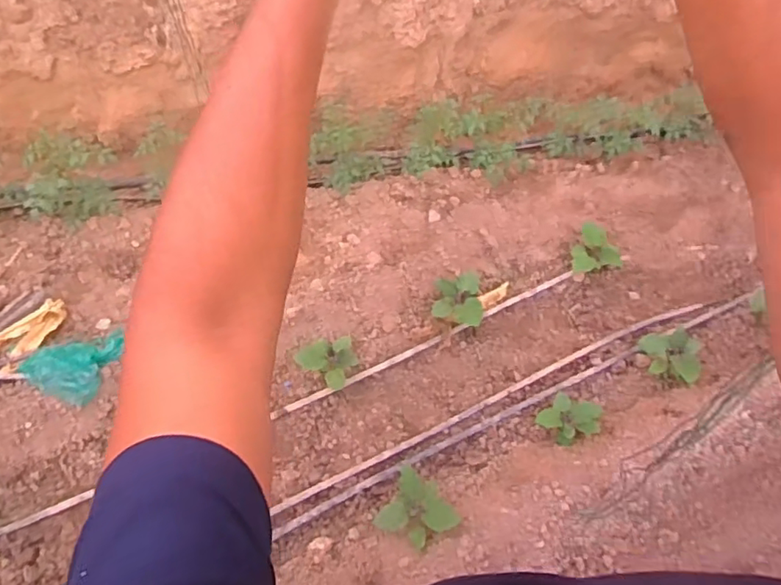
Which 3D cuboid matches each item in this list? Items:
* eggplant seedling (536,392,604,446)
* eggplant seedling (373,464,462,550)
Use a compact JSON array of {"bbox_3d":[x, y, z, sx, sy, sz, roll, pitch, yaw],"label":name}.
[{"bbox_3d":[0.540,0.355,1.720,0.163,0.151,0.134,35,55,21],"label":"eggplant seedling"},{"bbox_3d":[0.082,0.578,1.557,0.196,0.083,0.186,29,54,17],"label":"eggplant seedling"}]

